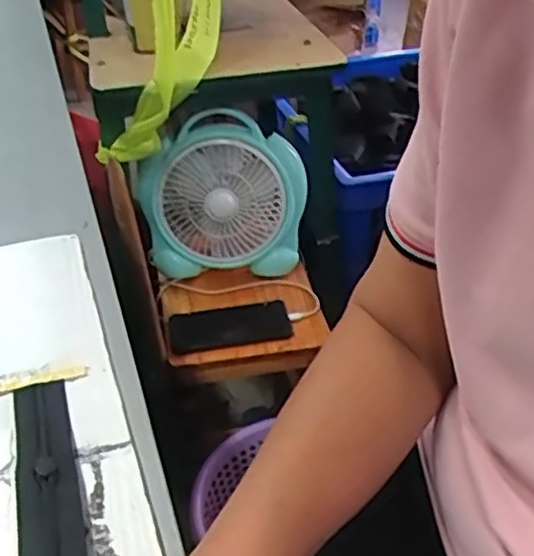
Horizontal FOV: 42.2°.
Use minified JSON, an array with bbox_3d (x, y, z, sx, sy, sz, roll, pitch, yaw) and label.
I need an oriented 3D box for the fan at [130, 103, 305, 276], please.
[{"bbox_3d":[-0.062,-0.109,1.031,0.242,0.229,0.084,-8,36,-7],"label":"fan"}]

